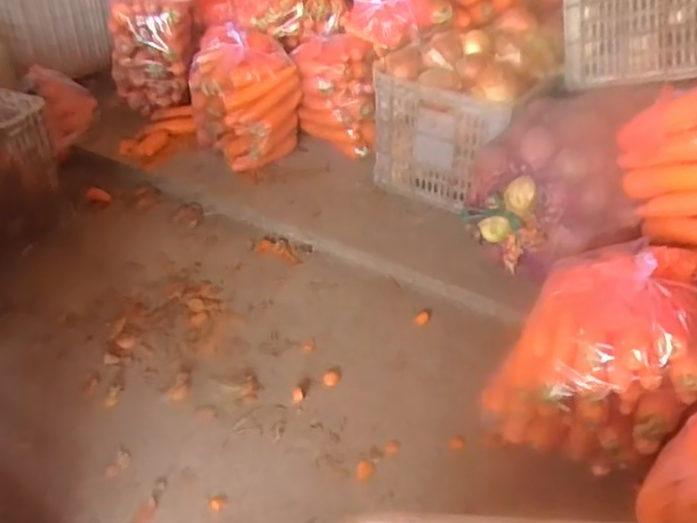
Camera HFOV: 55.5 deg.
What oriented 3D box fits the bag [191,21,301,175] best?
[{"bbox_3d":[-0.288,-0.440,1.783,0.258,0.318,0.253,25,44,31],"label":"bag"}]

